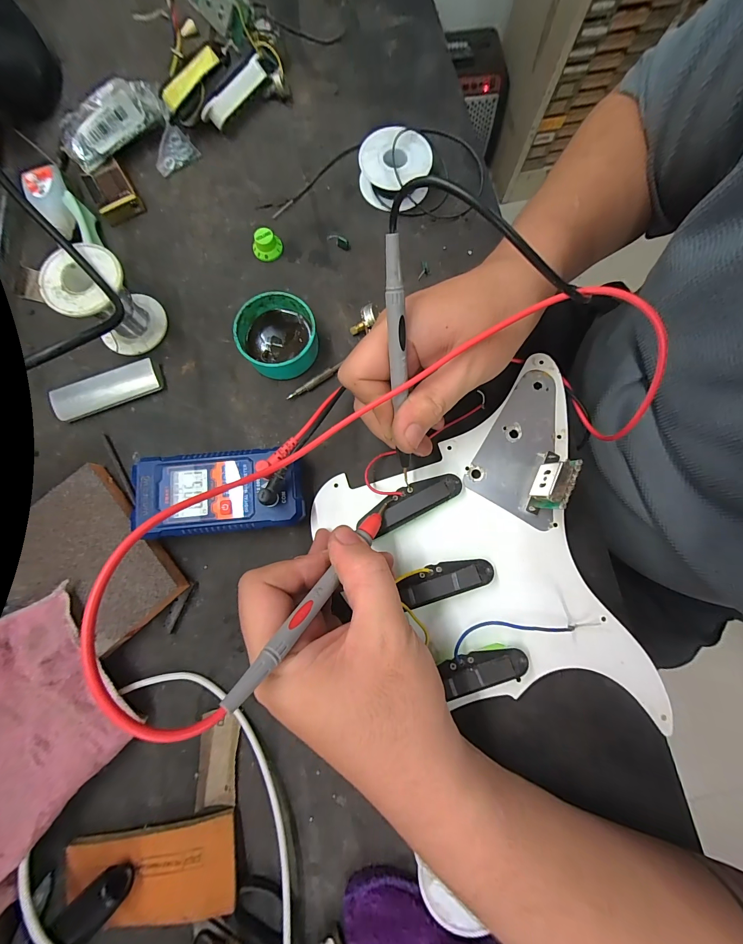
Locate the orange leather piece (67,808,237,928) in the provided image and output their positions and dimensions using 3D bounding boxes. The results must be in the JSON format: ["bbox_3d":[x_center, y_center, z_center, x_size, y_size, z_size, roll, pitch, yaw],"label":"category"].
[{"bbox_3d":[-0.137,0.251,0.205,0.108,0.015,0.045,-10,80,-2],"label":"orange leather piece"}]

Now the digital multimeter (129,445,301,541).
[{"bbox_3d":[-0.107,0.015,0.241,0.113,0.027,0.056,-6,80,-1],"label":"digital multimeter"}]

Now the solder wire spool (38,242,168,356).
[{"bbox_3d":[-0.195,-0.125,0.248,0.050,0.055,0.052,0,80,0],"label":"solder wire spool"}]

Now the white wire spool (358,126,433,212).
[{"bbox_3d":[0.020,-0.261,0.288,0.060,0.027,0.058,0,80,0],"label":"white wire spool"}]

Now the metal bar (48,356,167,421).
[{"bbox_3d":[-0.209,-0.064,0.262,0.080,0.012,0.026,-21,81,-4],"label":"metal bar"}]

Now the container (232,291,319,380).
[{"bbox_3d":[-0.074,-0.107,0.261,0.060,0.027,0.056,0,80,0],"label":"container"}]

